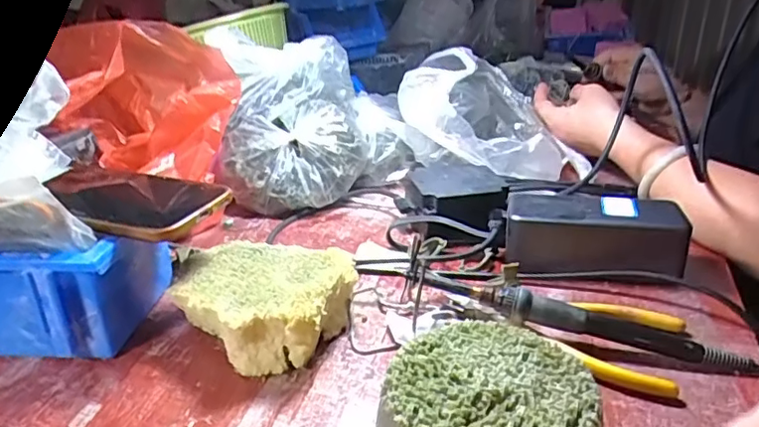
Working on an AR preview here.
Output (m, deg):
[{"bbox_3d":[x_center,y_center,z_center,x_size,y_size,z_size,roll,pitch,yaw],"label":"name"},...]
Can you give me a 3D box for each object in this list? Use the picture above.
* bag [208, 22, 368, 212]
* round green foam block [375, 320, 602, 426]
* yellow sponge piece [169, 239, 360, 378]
[{"bbox_3d":[-0.090,-0.099,0.600,0.148,0.154,0.155,-3,24,-1],"label":"bag"},{"bbox_3d":[0.053,0.100,0.283,0.102,0.045,0.103,-2,24,1],"label":"round green foam block"},{"bbox_3d":[-0.077,0.061,0.386,0.115,0.043,0.104,2,24,9],"label":"yellow sponge piece"}]

